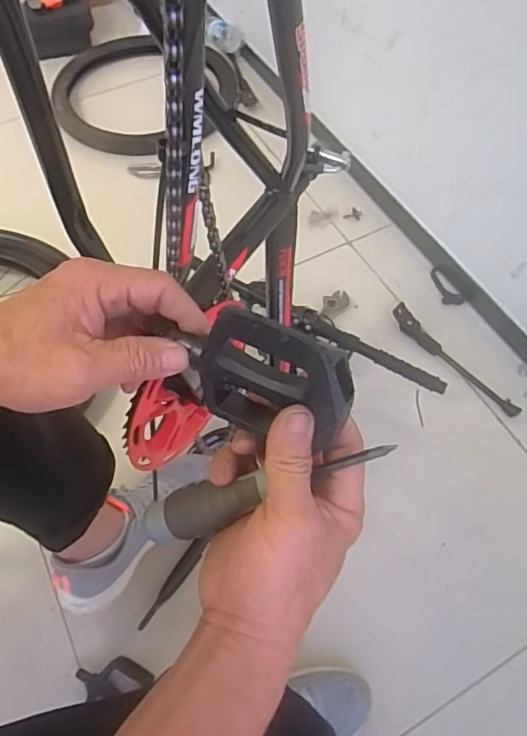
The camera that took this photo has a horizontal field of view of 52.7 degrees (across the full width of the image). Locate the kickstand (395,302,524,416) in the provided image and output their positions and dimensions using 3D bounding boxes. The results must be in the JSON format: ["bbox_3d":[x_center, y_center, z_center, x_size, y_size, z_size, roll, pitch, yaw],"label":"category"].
[{"bbox_3d":[0.348,-0.014,0.984,0.033,0.031,0.290,-36,66,-18],"label":"kickstand"}]

